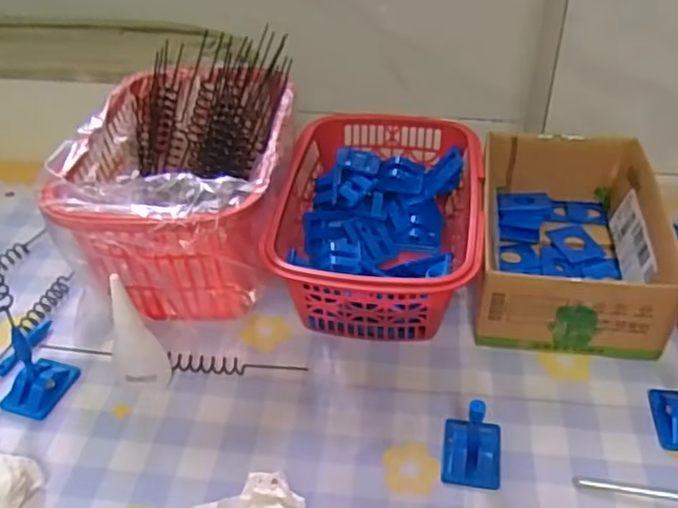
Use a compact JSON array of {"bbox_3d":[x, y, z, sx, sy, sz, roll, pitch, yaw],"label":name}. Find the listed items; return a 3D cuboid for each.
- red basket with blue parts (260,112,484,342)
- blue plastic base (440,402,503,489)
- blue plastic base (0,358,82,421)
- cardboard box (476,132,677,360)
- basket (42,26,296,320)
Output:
[{"bbox_3d":[0.035,-0.026,0.523,0.142,0.077,0.201,4,41,8],"label":"red basket with blue parts"},{"bbox_3d":[0.080,0.106,0.393,0.035,0.043,0.041,5,41,9],"label":"blue plastic base"},{"bbox_3d":[-0.202,0.086,0.449,0.032,0.024,0.044,10,42,14],"label":"blue plastic base"},{"bbox_3d":[0.171,-0.013,0.506,0.122,0.070,0.184,5,41,9],"label":"cardboard box"},{"bbox_3d":[-0.114,-0.057,0.534,0.148,0.123,0.240,3,40,6],"label":"basket"}]

